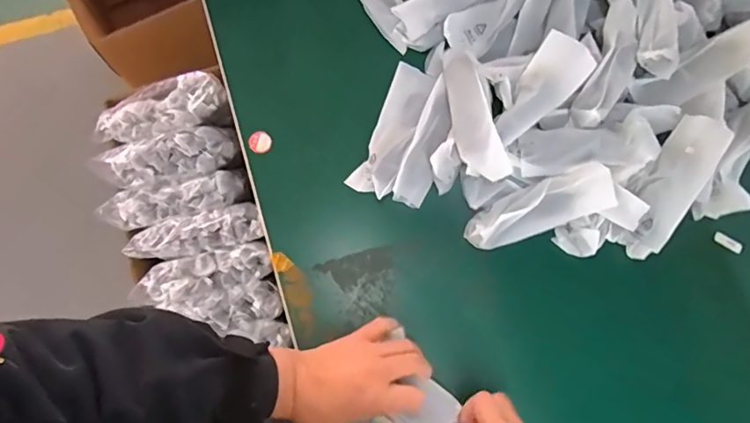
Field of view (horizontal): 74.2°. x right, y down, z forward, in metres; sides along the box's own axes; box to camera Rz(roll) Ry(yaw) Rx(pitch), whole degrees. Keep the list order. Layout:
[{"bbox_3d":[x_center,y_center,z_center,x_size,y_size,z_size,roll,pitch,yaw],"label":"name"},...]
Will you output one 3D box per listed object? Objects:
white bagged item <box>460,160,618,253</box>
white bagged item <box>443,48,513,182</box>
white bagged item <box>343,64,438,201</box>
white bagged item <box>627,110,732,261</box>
[{"bbox_3d":[0.165,-0.003,0.507,0.146,0.035,0.049,-22,77,7],"label":"white bagged item"},{"bbox_3d":[0.101,-0.099,0.517,0.026,0.048,0.154,10,57,-39],"label":"white bagged item"},{"bbox_3d":[0.020,-0.088,0.539,0.048,0.018,0.149,23,77,5],"label":"white bagged item"},{"bbox_3d":[0.308,-0.023,0.515,0.050,0.028,0.153,24,97,5],"label":"white bagged item"}]

